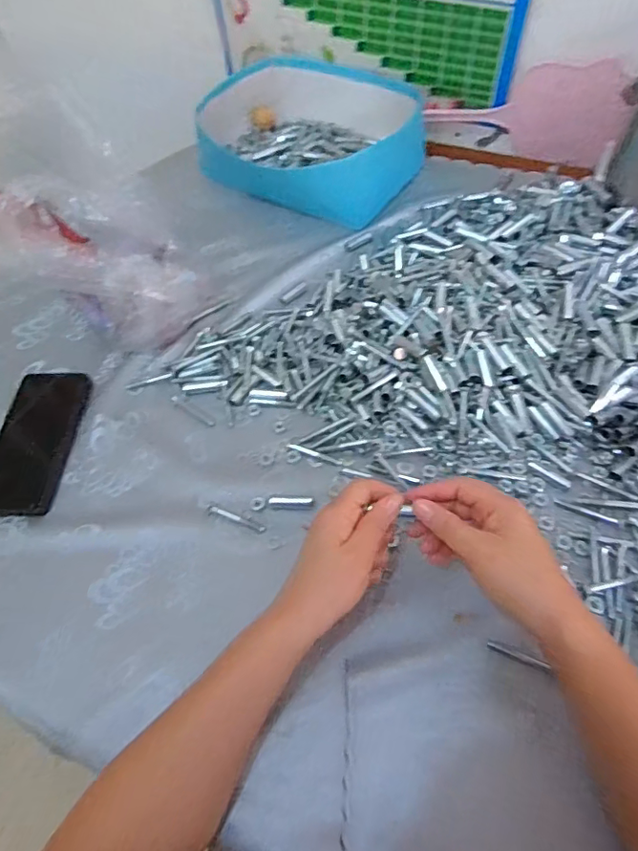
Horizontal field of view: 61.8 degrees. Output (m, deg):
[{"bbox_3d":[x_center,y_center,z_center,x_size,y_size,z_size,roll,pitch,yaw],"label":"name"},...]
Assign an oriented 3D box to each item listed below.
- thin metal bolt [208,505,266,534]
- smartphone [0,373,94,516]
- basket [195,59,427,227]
[{"bbox_3d":[-0.074,0.084,0.480,0.056,0.004,0.008,17,58,14],"label":"thin metal bolt"},{"bbox_3d":[-0.289,0.011,0.545,0.084,0.011,0.174,0,56,3],"label":"smartphone"},{"bbox_3d":[-0.004,-0.427,0.774,0.298,0.099,0.223,23,60,18],"label":"basket"}]

